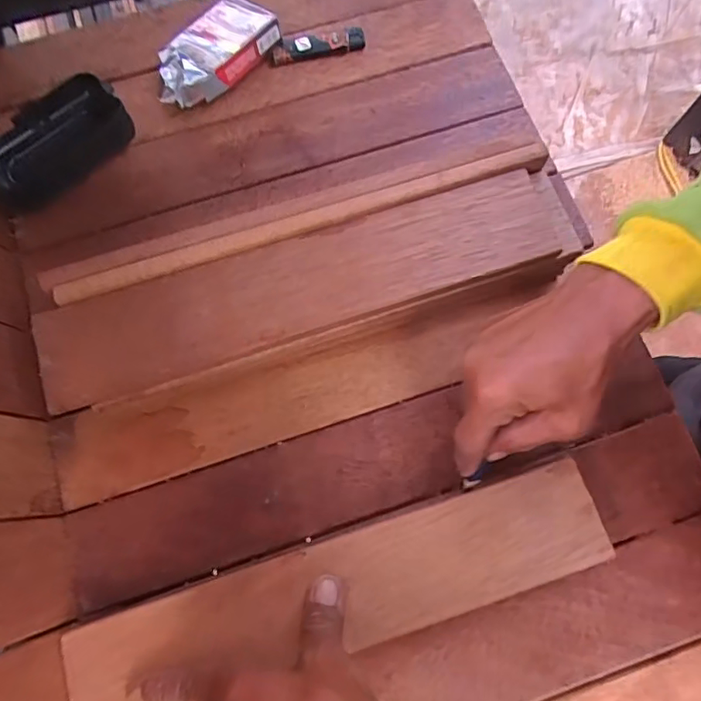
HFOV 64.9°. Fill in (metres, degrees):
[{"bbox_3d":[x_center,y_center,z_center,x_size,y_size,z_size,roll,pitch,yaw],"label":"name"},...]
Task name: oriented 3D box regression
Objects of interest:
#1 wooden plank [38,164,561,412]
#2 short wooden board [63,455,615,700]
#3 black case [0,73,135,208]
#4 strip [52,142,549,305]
[{"bbox_3d":[-0.031,-0.044,0.351,0.327,0.013,0.066,-18,75,-5],"label":"wooden plank"},{"bbox_3d":[-0.005,0.143,0.333,0.324,0.014,0.065,-16,75,-5],"label":"short wooden board"},{"bbox_3d":[-0.224,-0.156,0.420,0.113,0.043,0.055,-36,77,-10],"label":"black case"},{"bbox_3d":[-0.027,-0.084,0.357,0.324,0.009,0.012,-17,75,-5],"label":"strip"}]

